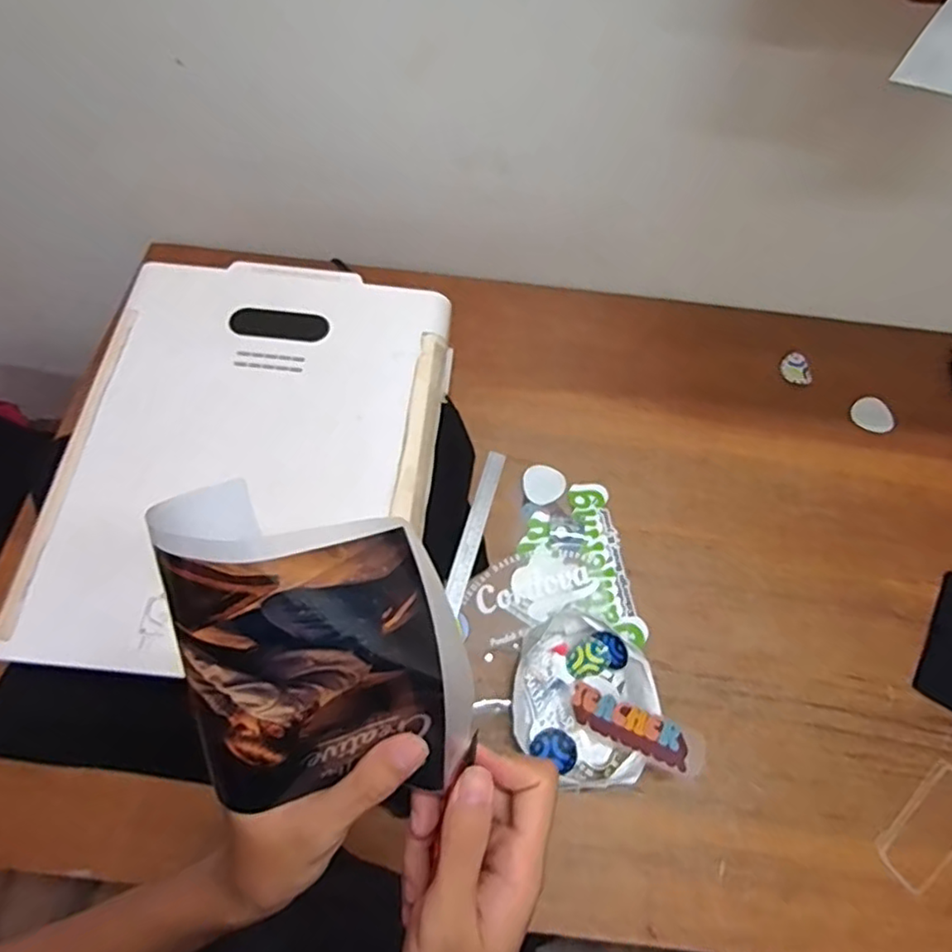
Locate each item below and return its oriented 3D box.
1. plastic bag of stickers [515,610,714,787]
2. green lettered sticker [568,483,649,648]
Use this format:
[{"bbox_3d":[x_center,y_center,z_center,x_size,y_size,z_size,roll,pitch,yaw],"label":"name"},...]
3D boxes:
[{"bbox_3d":[0.137,0.276,0.737,0.166,0.052,0.221,-31,68,-17],"label":"plastic bag of stickers"},{"bbox_3d":[0.175,0.115,0.844,0.058,0.006,0.226,-6,65,-13],"label":"green lettered sticker"}]

